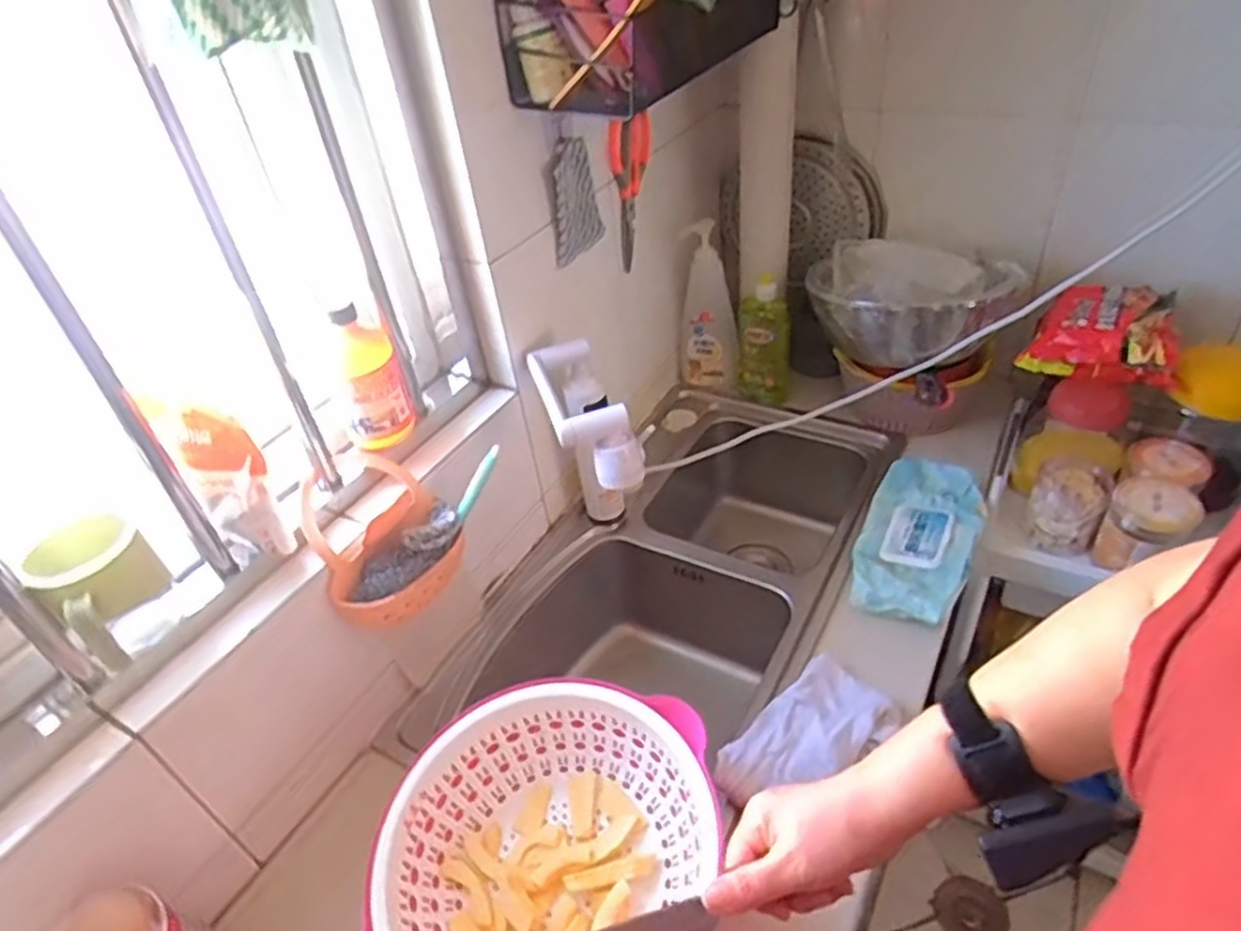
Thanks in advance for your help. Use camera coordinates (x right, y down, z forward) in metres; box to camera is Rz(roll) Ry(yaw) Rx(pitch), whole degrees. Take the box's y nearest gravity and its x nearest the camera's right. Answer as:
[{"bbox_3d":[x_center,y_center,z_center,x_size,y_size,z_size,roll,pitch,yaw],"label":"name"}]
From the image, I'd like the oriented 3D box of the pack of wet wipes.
[{"bbox_3d":[0.373,0.088,0.943,0.131,0.064,0.253,15,44,25],"label":"pack of wet wipes"}]

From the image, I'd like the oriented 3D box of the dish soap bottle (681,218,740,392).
[{"bbox_3d":[0.141,-0.248,1.203,0.091,0.264,0.059,-2,39,6],"label":"dish soap bottle"}]

